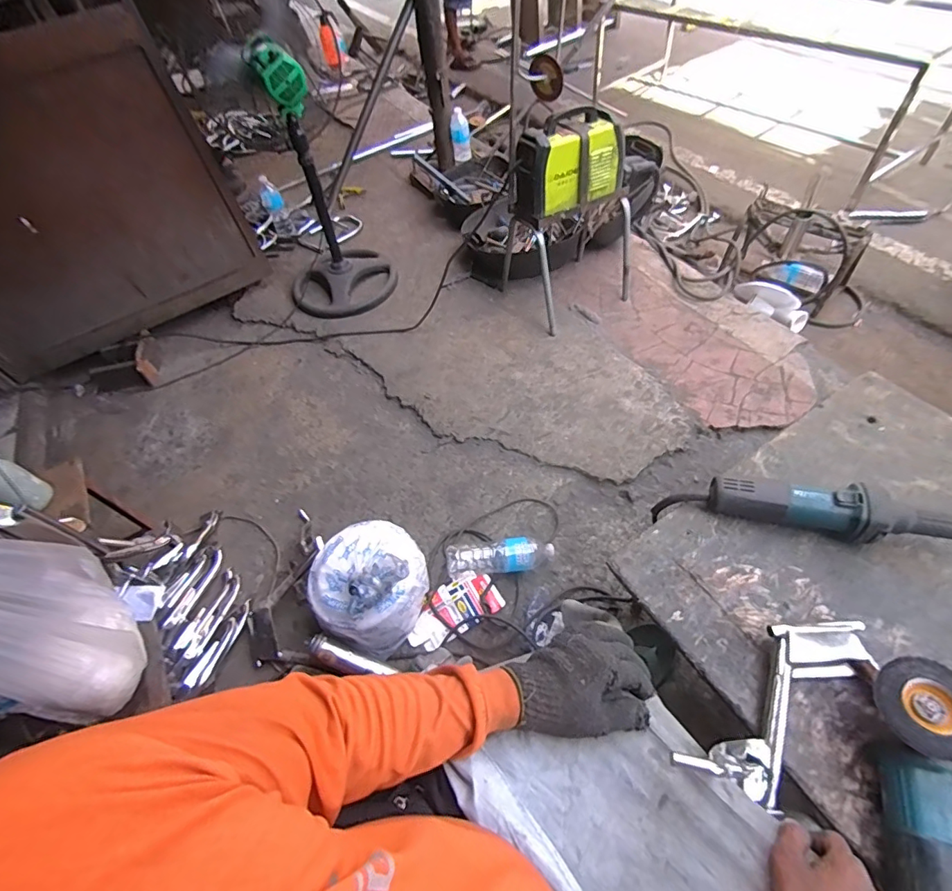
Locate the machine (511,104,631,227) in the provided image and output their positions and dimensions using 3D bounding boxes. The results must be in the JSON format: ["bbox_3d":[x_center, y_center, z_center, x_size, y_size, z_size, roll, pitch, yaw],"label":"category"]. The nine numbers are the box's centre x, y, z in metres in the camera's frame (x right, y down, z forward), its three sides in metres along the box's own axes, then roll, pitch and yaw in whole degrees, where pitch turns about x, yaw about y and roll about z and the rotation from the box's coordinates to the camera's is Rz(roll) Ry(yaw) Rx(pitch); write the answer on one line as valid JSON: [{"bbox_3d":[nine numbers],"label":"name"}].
[{"bbox_3d":[0.269,-0.781,1.307,0.313,0.219,0.137,-27,56,-11],"label":"machine"}]

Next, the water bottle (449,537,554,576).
[{"bbox_3d":[0.060,0.265,1.119,0.256,0.091,0.073,-8,55,3],"label":"water bottle"}]

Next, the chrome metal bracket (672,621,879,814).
[{"bbox_3d":[0.386,0.319,0.580,0.300,0.068,0.107,-34,63,-21],"label":"chrome metal bracket"}]

